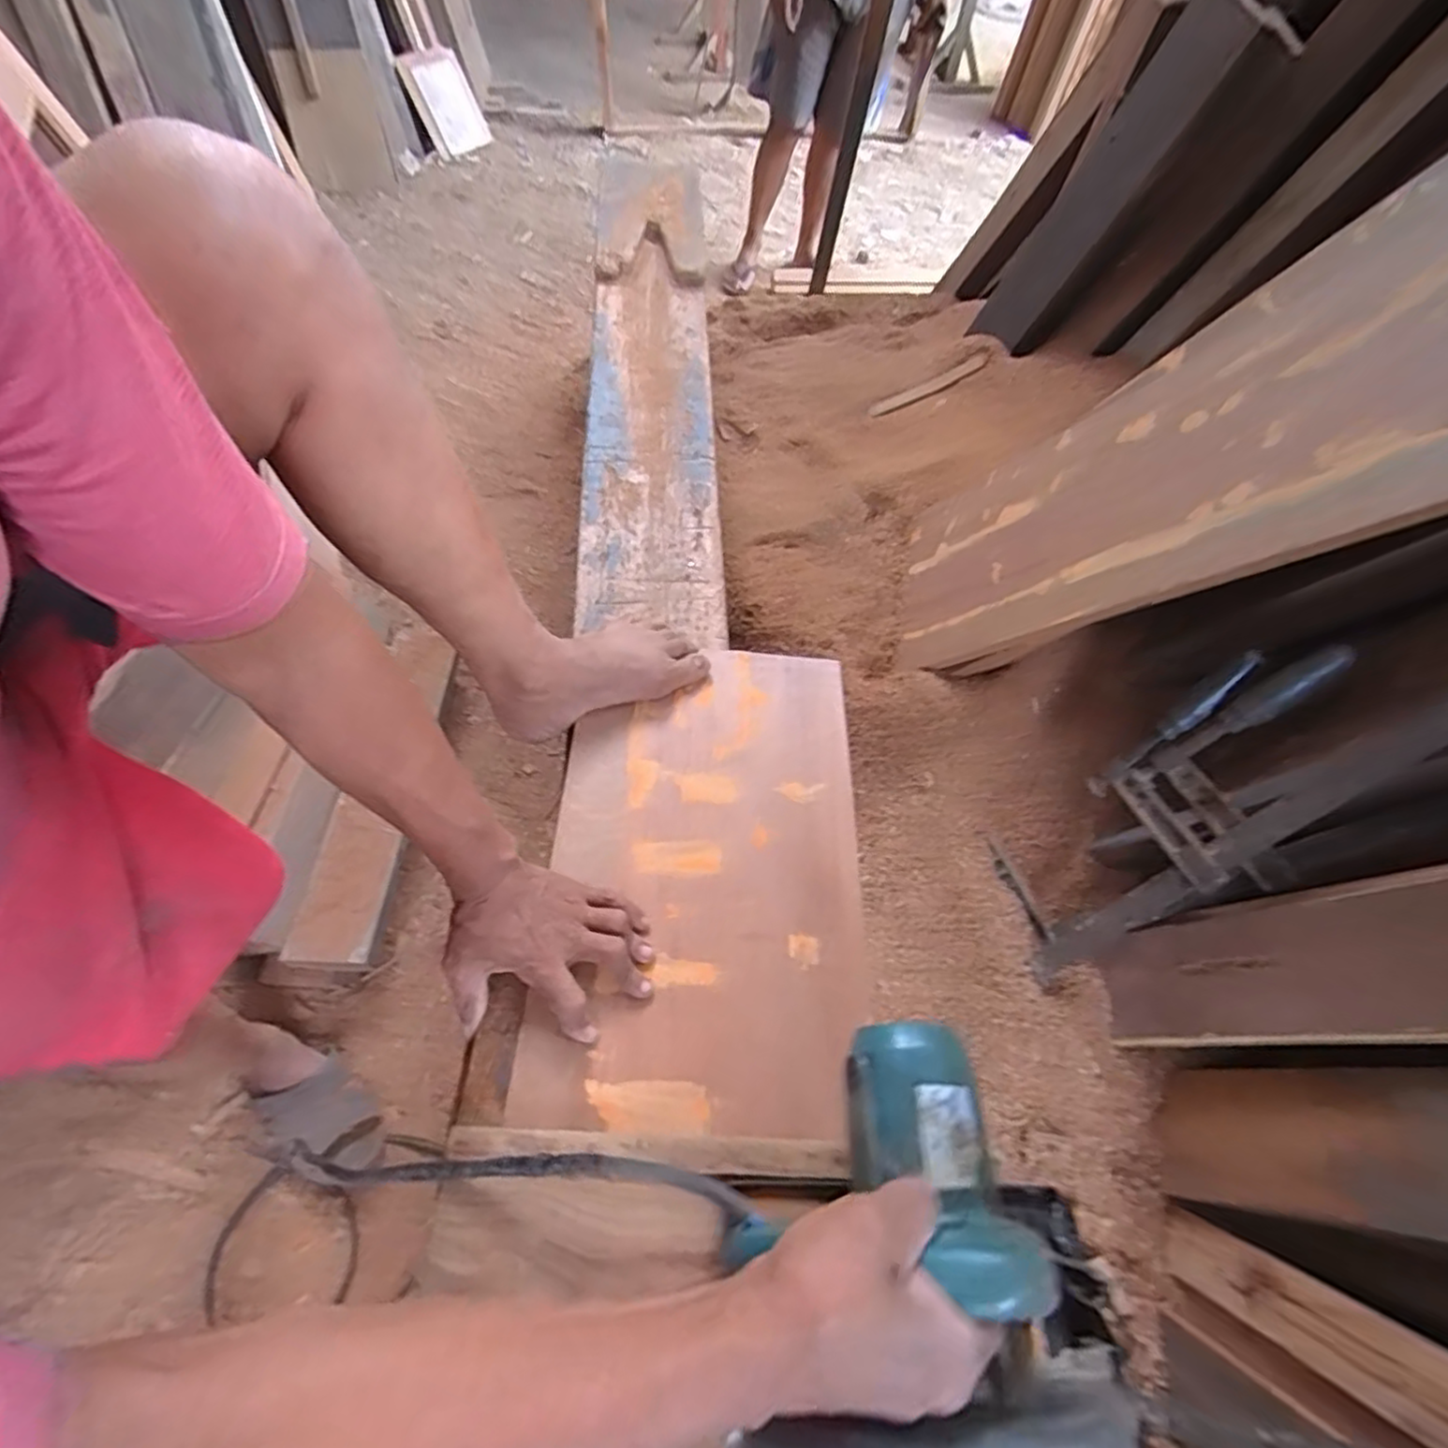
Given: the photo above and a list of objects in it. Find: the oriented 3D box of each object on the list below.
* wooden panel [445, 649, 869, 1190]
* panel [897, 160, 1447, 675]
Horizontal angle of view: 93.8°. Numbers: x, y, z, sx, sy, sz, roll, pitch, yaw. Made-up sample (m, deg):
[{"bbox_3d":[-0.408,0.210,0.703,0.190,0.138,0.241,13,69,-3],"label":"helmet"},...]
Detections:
[{"bbox_3d":[-0.017,0.119,0.609,0.275,0.020,0.474,8,55,0],"label":"wooden panel"},{"bbox_3d":[0.530,-0.291,0.720,0.049,0.800,0.362,28,49,-31],"label":"panel"}]

